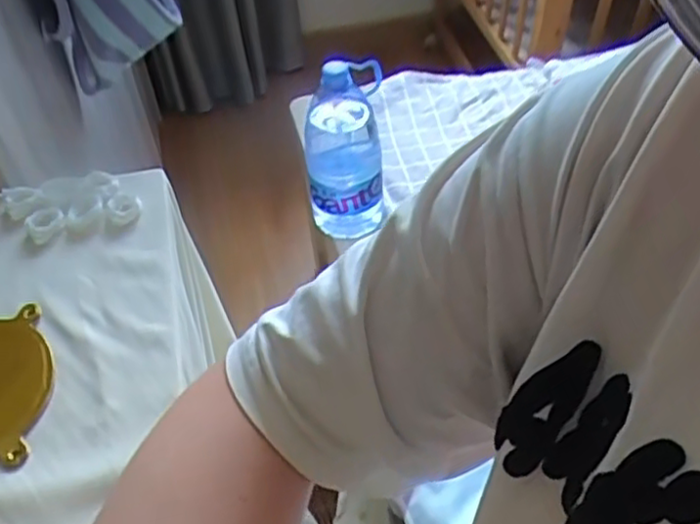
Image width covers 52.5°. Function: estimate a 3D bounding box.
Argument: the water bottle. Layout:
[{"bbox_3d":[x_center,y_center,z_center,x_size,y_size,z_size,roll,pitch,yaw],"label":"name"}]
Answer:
[{"bbox_3d":[-0.008,-0.145,0.931,0.099,0.262,0.083,-5,46,-1],"label":"water bottle"}]

